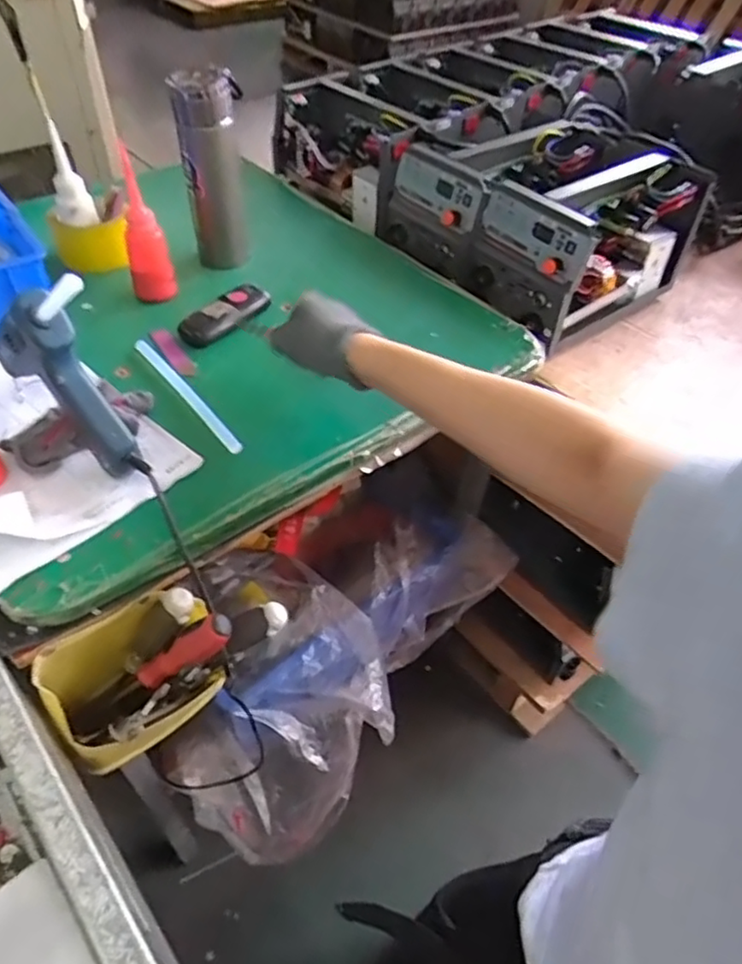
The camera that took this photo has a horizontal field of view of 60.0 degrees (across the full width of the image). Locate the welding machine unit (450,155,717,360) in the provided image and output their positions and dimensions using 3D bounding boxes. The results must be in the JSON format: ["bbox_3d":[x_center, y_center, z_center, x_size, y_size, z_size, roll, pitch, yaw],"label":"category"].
[{"bbox_3d":[0.284,-0.329,0.859,0.284,0.157,0.181,-35,57,-30],"label":"welding machine unit"}]

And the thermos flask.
[{"bbox_3d":[-0.184,-0.364,0.757,0.074,0.201,0.063,-8,48,-10],"label":"thermos flask"}]

